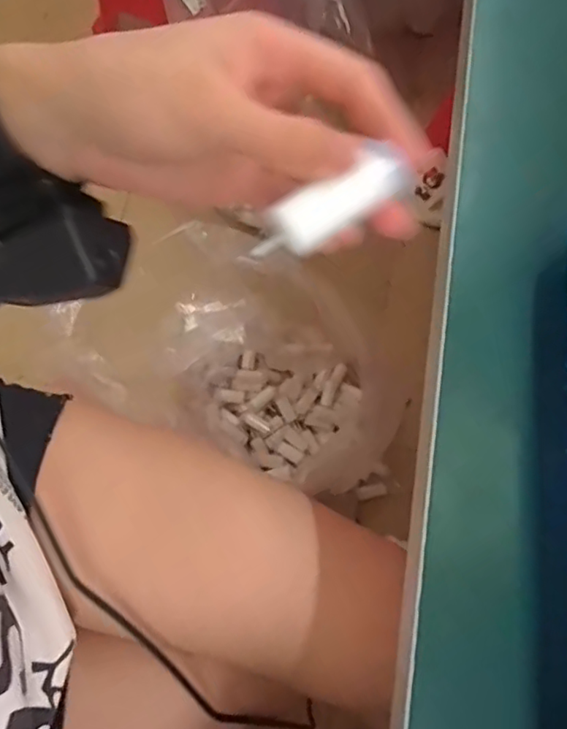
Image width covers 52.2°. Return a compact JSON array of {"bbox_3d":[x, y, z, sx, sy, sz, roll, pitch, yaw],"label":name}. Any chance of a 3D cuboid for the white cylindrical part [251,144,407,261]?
[{"bbox_3d":[0.016,-0.054,0.203,0.057,0.013,0.013,-30,75,-2],"label":"white cylindrical part"}]

